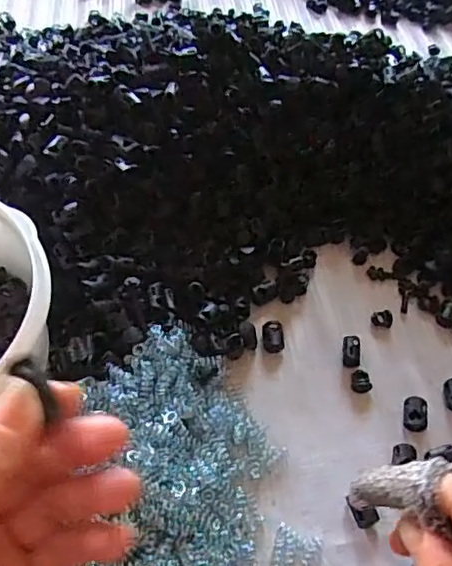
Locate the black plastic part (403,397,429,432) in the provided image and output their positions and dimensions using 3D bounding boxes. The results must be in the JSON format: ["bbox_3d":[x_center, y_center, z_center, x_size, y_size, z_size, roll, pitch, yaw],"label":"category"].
[{"bbox_3d":[0.120,0.082,0.355,0.014,0.008,0.022,9,51,-1],"label":"black plastic part"}]

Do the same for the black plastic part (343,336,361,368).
[{"bbox_3d":[0.085,0.046,0.377,0.012,0.006,0.021,8,51,-1],"label":"black plastic part"}]

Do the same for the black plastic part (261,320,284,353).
[{"bbox_3d":[0.032,0.036,0.379,0.015,0.007,0.022,0,52,-8],"label":"black plastic part"}]

